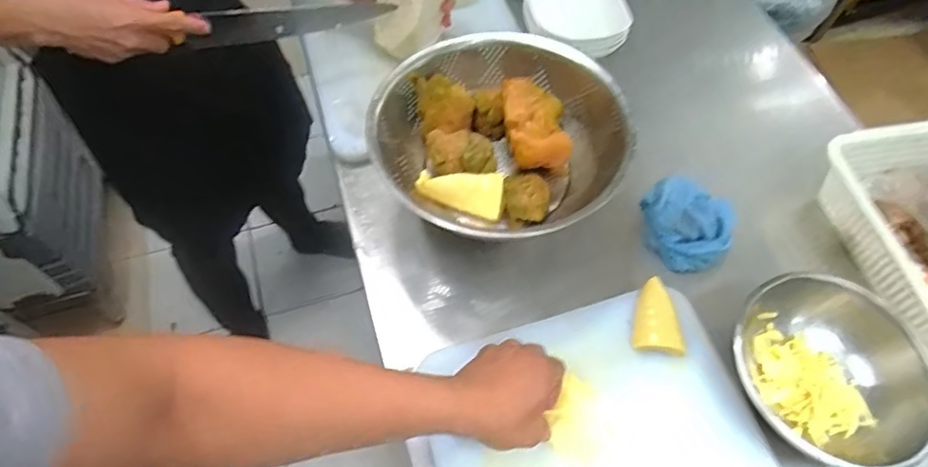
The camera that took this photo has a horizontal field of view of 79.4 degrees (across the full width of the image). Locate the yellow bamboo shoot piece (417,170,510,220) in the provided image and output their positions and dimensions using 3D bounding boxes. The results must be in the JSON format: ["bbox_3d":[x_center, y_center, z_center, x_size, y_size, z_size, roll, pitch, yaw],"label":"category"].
[{"bbox_3d":[-0.005,-0.052,0.660,0.100,0.032,0.043,10,59,5],"label":"yellow bamboo shoot piece"}]

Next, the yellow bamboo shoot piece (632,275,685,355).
[{"bbox_3d":[0.229,0.094,0.657,0.055,0.027,0.087,6,59,3],"label":"yellow bamboo shoot piece"}]

